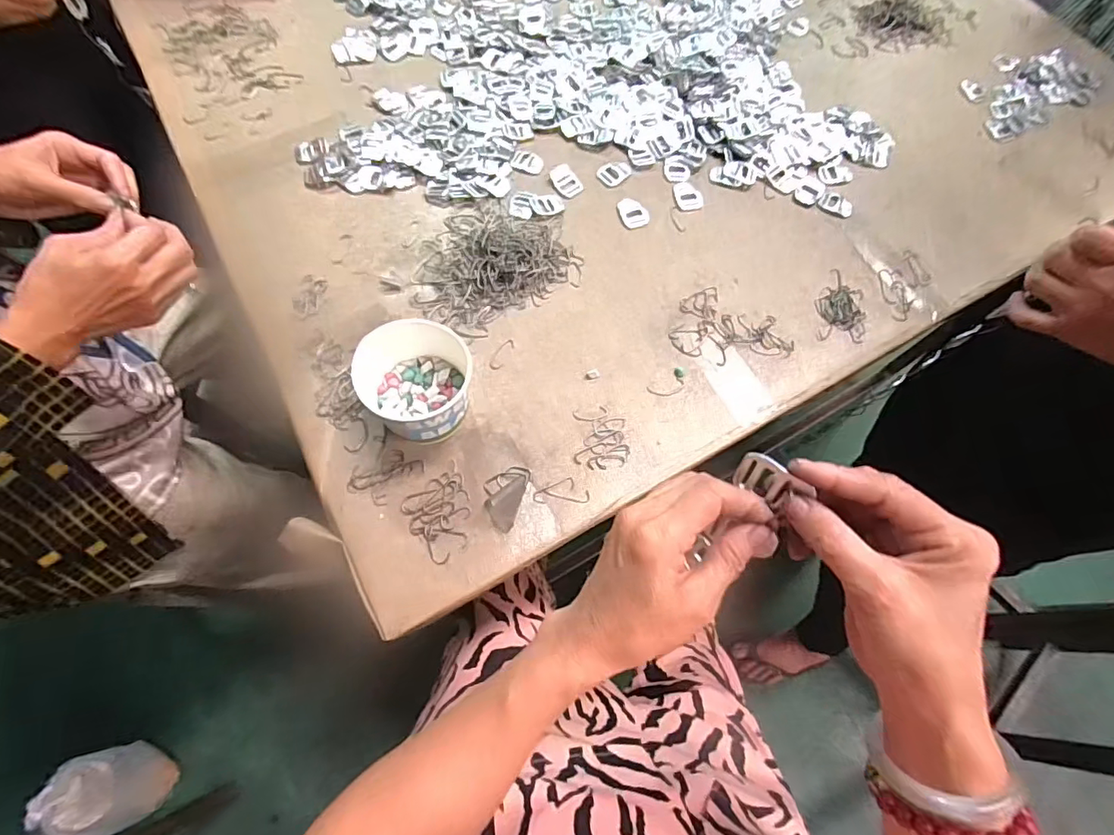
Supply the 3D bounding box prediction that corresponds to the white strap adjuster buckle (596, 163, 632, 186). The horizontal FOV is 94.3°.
[{"bbox_3d":[0.067,-0.293,0.616,0.032,0.004,0.041,42,72,13],"label":"white strap adjuster buckle"}]

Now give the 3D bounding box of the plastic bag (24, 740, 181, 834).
[{"bbox_3d":[-0.781,0.647,0.893,0.070,0.230,0.131,-21,70,12],"label":"plastic bag"}]

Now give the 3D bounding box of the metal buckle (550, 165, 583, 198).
[{"bbox_3d":[0.012,-0.277,0.603,0.029,0.008,0.041,-34,74,-15],"label":"metal buckle"}]

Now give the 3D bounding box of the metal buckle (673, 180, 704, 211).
[{"bbox_3d":[0.153,-0.262,0.606,0.031,0.004,0.046,-6,68,-6],"label":"metal buckle"}]

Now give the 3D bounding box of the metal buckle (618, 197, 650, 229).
[{"bbox_3d":[0.087,-0.236,0.593,0.031,0.004,0.043,-18,70,-10],"label":"metal buckle"}]

